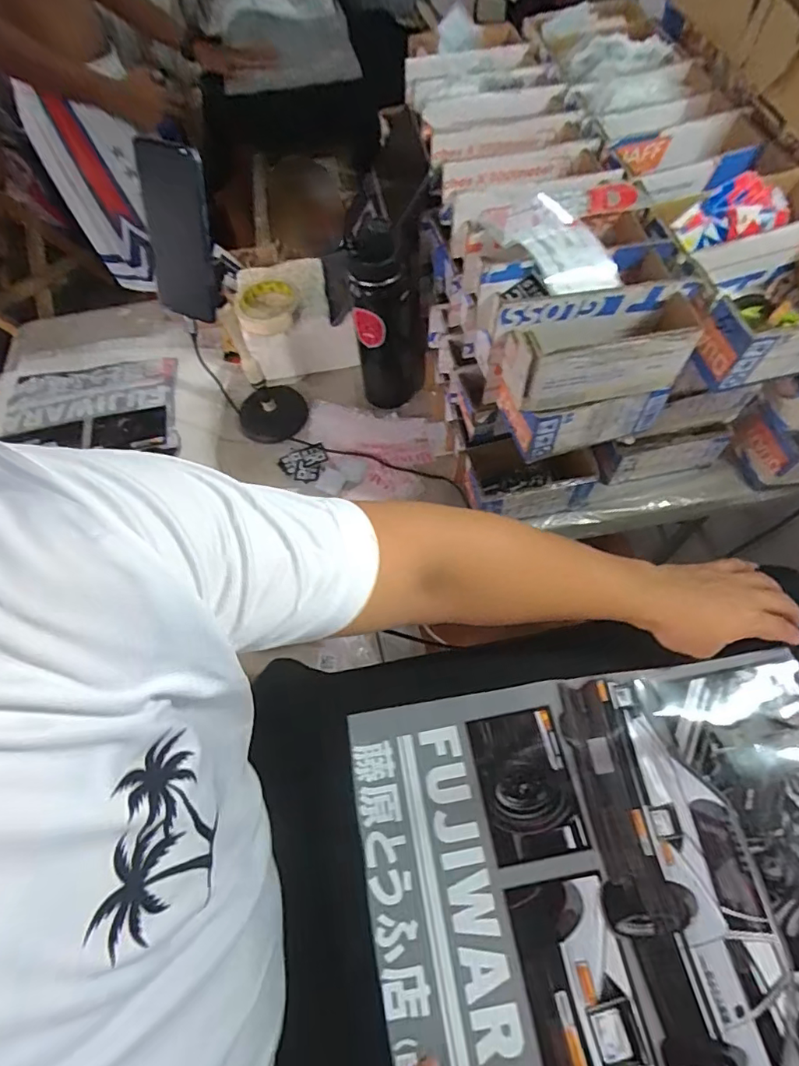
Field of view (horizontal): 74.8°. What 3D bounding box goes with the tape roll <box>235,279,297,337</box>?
[{"bbox_3d":[-0.197,-0.339,0.777,0.086,0.034,0.090,-2,62,3],"label":"tape roll"}]

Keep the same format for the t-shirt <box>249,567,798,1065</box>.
[{"bbox_3d":[0.166,0.273,0.433,0.565,0.025,0.394,-10,62,-1],"label":"t-shirt"}]

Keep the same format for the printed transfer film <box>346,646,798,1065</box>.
[{"bbox_3d":[0.185,0.269,0.427,0.422,0.006,0.291,-9,62,-1],"label":"printed transfer film"}]

